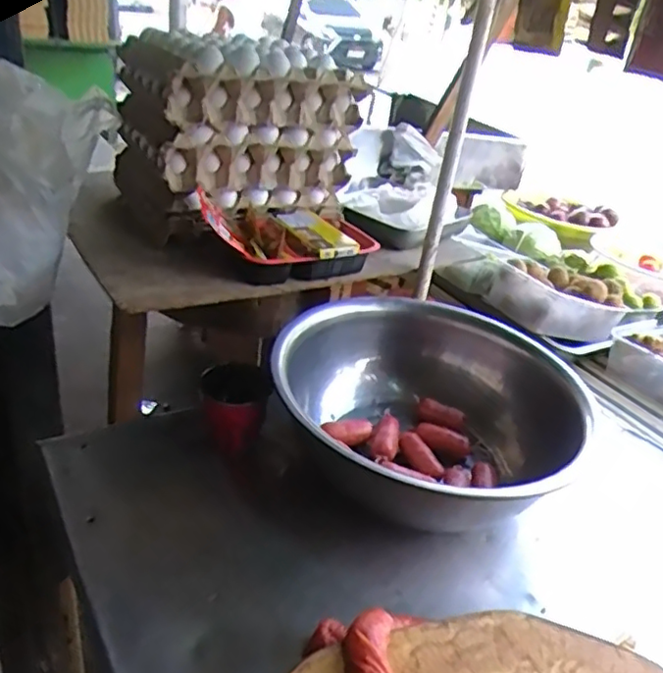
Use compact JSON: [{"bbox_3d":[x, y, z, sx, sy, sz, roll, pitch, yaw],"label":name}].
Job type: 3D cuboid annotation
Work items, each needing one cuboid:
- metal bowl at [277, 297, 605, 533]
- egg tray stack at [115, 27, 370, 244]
[{"bbox_3d":[0.092,0.086,0.779,0.331,0.136,0.331,5,30,-3],"label":"metal bowl"},{"bbox_3d":[-0.167,-0.339,1.003,0.301,0.234,0.295,-11,35,-29],"label":"egg tray stack"}]

